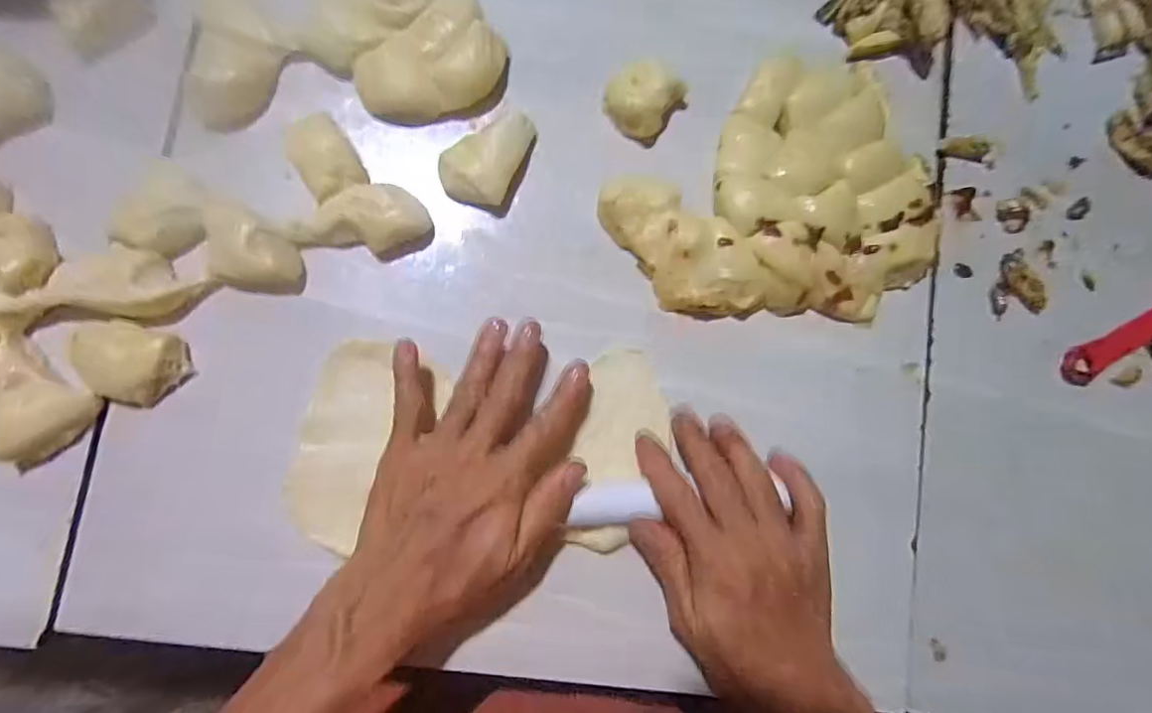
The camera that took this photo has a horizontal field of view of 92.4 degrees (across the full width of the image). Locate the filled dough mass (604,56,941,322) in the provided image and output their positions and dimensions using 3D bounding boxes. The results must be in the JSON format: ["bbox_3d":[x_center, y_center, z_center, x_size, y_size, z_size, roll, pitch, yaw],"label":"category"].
[{"bbox_3d":[0.142,-0.095,0.357,0.202,0.025,0.166,-38,89,-7],"label":"filled dough mass"}]

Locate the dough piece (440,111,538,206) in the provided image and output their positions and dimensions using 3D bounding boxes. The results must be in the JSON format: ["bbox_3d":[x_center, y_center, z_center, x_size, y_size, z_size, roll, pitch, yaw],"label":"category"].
[{"bbox_3d":[-0.056,-0.127,0.343,0.041,0.014,0.064,25,84,-2],"label":"dough piece"}]

